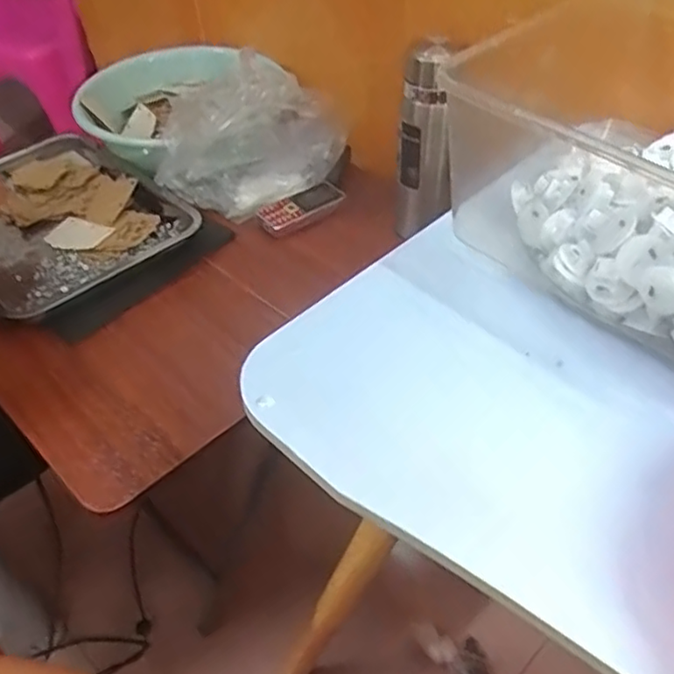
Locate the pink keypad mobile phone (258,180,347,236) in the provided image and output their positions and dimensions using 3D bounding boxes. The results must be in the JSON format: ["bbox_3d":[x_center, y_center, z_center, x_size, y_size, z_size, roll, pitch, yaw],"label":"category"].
[{"bbox_3d":[-0.047,-0.180,0.912,0.132,0.009,0.049,-30,79,-28],"label":"pink keypad mobile phone"}]

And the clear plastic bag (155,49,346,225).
[{"bbox_3d":[-0.114,-0.263,0.868,0.247,0.180,0.085,-5,46,0],"label":"clear plastic bag"}]

